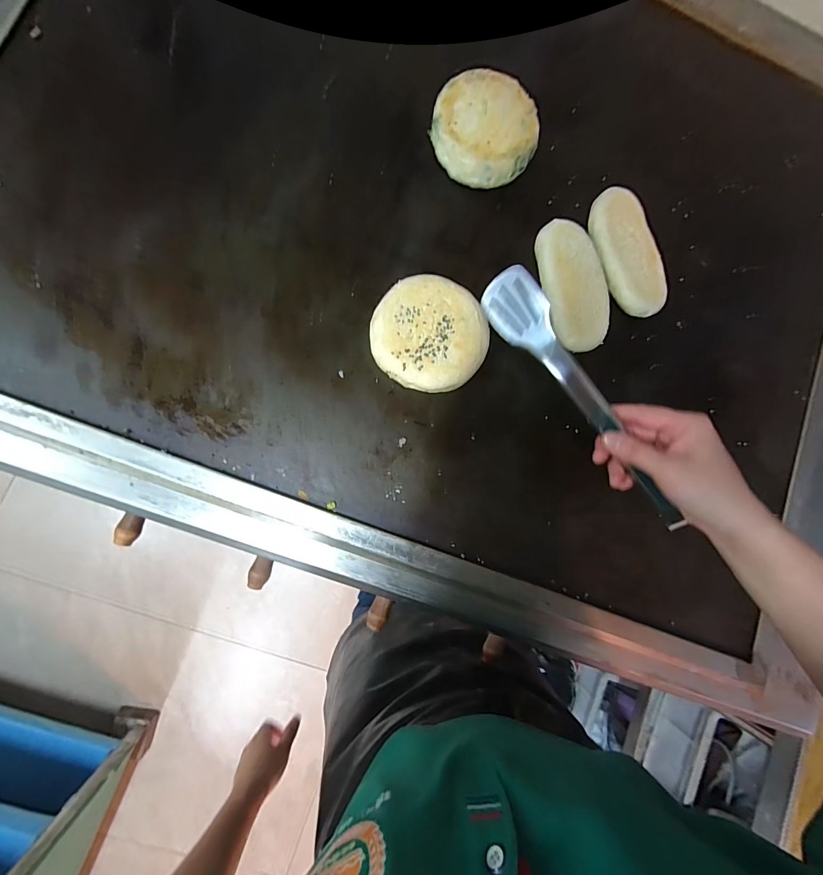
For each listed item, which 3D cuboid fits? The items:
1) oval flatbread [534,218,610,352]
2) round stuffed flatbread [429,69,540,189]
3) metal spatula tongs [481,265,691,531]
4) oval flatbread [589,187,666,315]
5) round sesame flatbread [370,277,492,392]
[{"bbox_3d":[0.182,-0.170,0.429,0.064,0.029,0.144,-8,86,-9],"label":"oval flatbread"},{"bbox_3d":[0.082,-0.344,0.428,0.115,0.033,0.117,1,84,-8],"label":"round stuffed flatbread"},{"bbox_3d":[0.158,-0.031,0.338,0.041,0.020,0.272,-39,93,-10],"label":"metal spatula tongs"},{"bbox_3d":[0.255,-0.217,0.450,0.072,0.021,0.151,-16,87,-9],"label":"oval flatbread"},{"bbox_3d":[0.019,-0.107,0.400,0.117,0.030,0.113,1,84,-8],"label":"round sesame flatbread"}]

